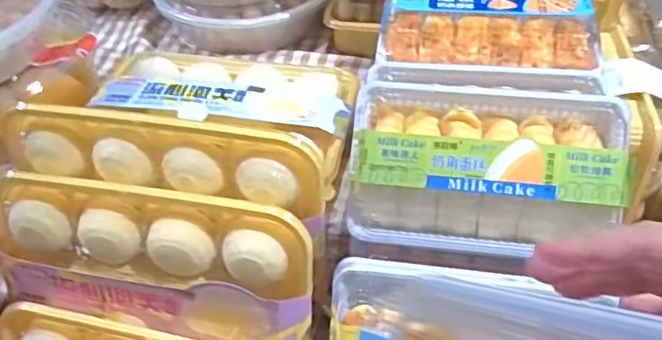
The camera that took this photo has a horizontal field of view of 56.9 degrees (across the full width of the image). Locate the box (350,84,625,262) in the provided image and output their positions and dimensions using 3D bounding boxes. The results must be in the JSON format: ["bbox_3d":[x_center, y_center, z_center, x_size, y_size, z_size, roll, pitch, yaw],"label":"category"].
[{"bbox_3d":[0.119,-0.003,0.488,0.196,0.090,0.107,5,44,9],"label":"box"}]

